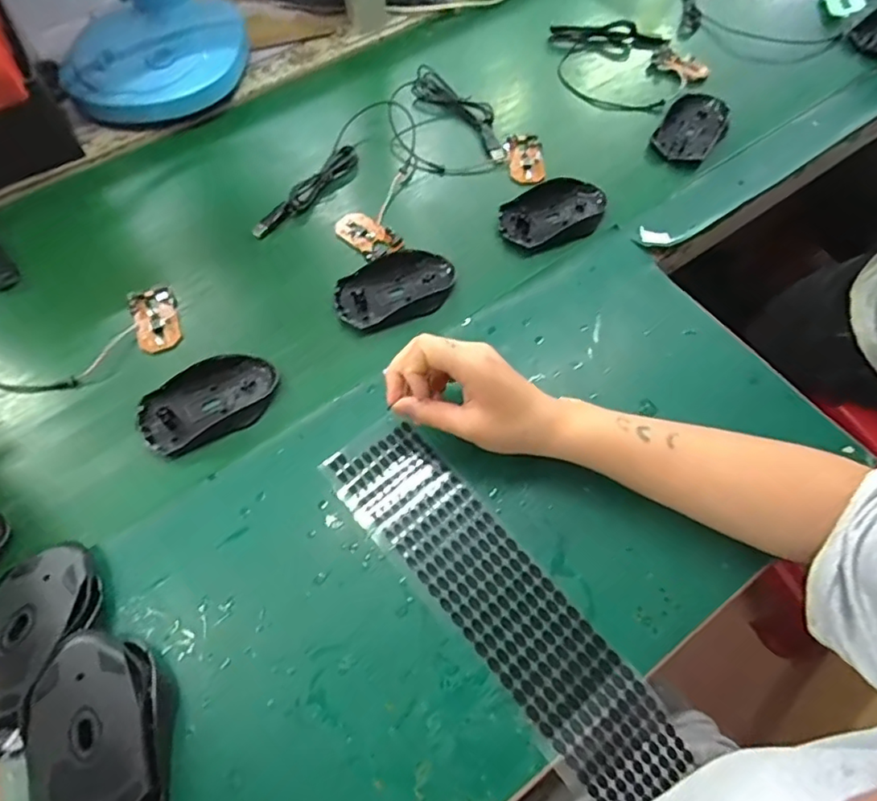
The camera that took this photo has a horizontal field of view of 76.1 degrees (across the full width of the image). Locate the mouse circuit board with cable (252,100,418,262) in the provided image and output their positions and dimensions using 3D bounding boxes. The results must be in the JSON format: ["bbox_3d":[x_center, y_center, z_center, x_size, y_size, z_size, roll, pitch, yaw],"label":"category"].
[{"bbox_3d":[-0.083,-0.252,0.610,0.143,0.025,0.231,13,64,8],"label":"mouse circuit board with cable"}]

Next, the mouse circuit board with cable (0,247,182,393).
[{"bbox_3d":[-0.392,-0.088,0.521,0.307,0.010,0.143,20,65,11],"label":"mouse circuit board with cable"}]

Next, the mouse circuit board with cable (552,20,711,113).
[{"bbox_3d":[0.218,-0.424,0.712,0.145,0.029,0.200,-40,69,-19],"label":"mouse circuit board with cable"}]

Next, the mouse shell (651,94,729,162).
[{"bbox_3d":[0.289,-0.311,0.638,0.068,0.020,0.118,25,65,13],"label":"mouse shell"}]

